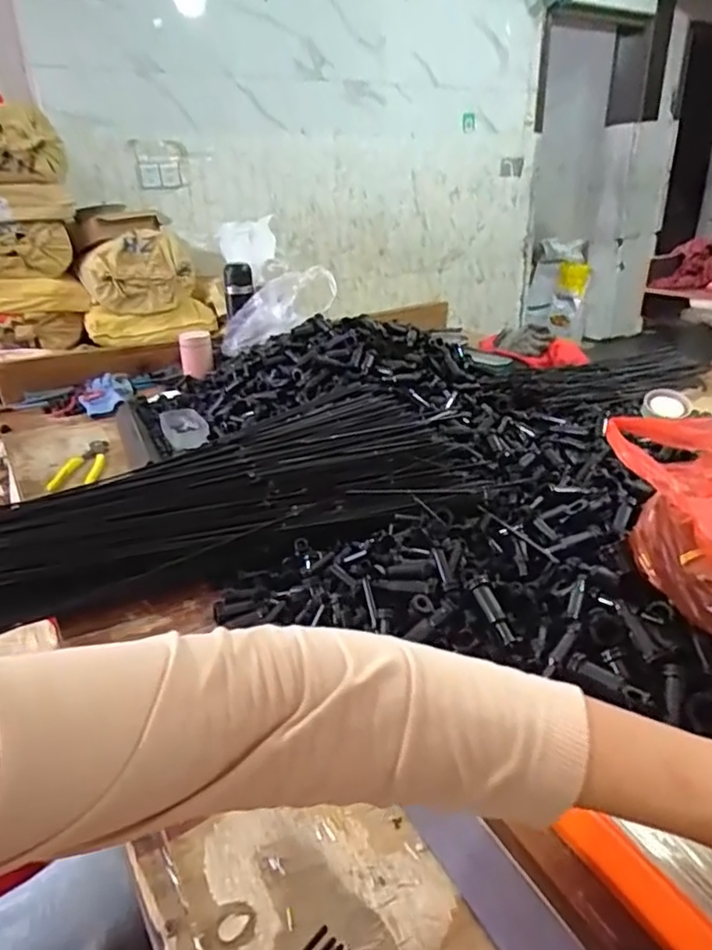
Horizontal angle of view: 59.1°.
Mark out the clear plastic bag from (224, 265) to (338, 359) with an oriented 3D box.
[{"bbox_3d":[-0.175,-0.333,1.298,0.290,0.103,0.109,-28,22,13],"label":"clear plastic bag"}]

